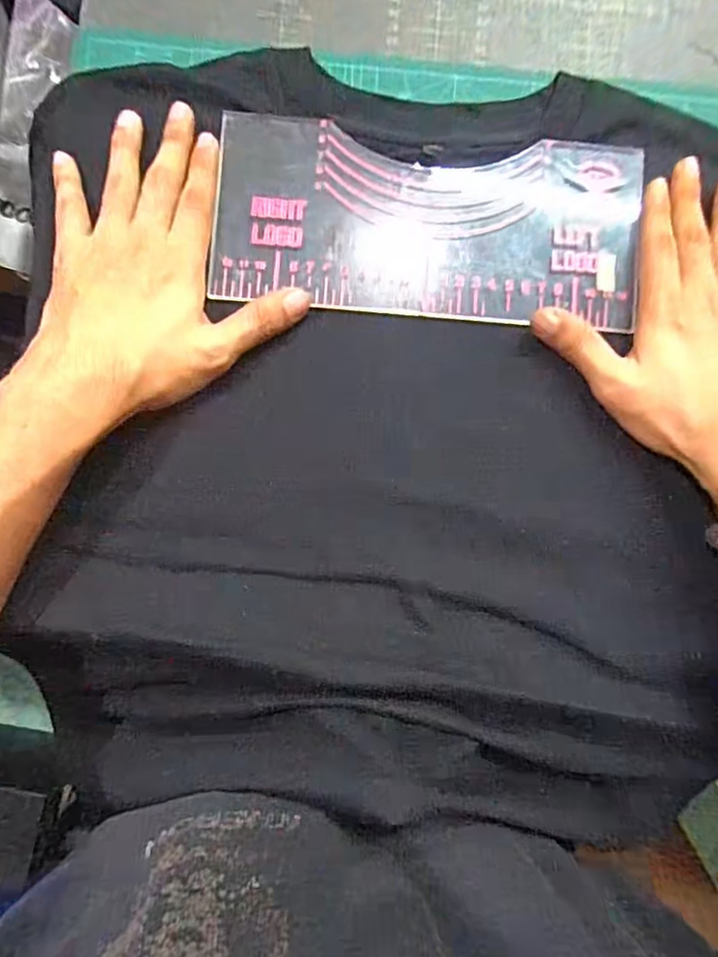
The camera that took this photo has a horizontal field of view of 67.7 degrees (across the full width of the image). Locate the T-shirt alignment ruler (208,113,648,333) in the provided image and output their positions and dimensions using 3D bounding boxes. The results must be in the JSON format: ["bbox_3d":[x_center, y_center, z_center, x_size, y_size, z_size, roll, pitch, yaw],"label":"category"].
[{"bbox_3d":[0.043,-0.154,0.323,0.250,0.006,0.112,3,84,-2],"label":"T-shirt alignment ruler"}]

